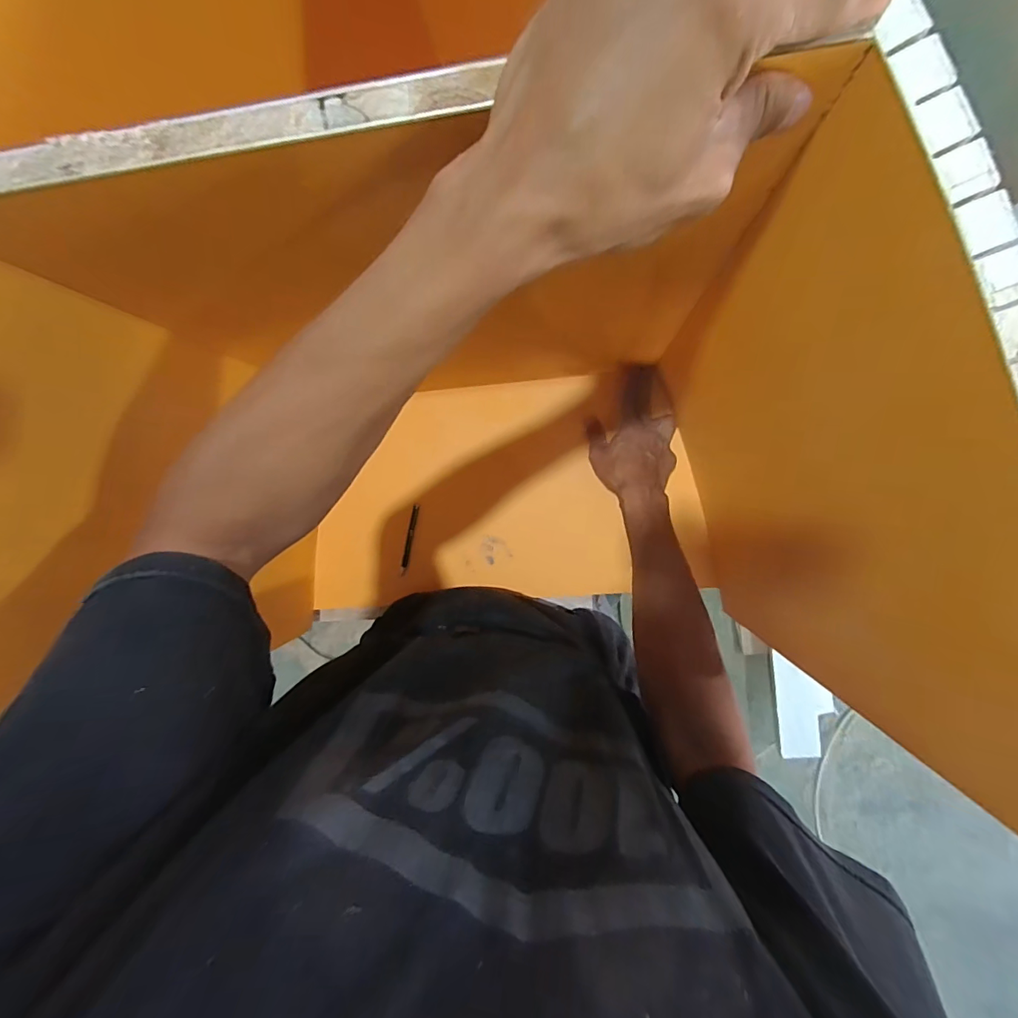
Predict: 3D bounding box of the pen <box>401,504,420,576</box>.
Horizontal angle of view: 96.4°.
[{"bbox_3d":[-0.140,0.043,0.636,0.009,0.004,0.099,12,94,6],"label":"pen"}]

